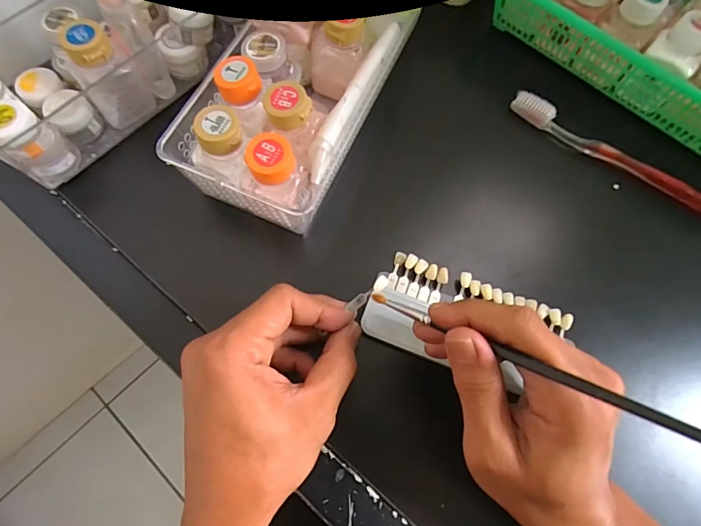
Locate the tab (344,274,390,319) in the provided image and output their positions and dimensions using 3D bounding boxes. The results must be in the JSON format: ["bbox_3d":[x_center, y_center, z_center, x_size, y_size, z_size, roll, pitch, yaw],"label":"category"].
[{"bbox_3d":[0.013,0.021,0.278,0.032,0.004,0.009,-42,76,2],"label":"tab"}]

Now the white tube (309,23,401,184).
[{"bbox_3d":[0.002,-0.121,0.304,0.015,0.016,0.141,24,70,6],"label":"white tube"}]

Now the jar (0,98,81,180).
[{"bbox_3d":[-0.227,-0.088,0.301,0.030,0.054,0.035,36,72,10],"label":"jar"}]

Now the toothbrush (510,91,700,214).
[{"bbox_3d":[0.220,-0.090,0.354,0.186,0.017,0.021,36,72,10],"label":"toothbrush"}]

